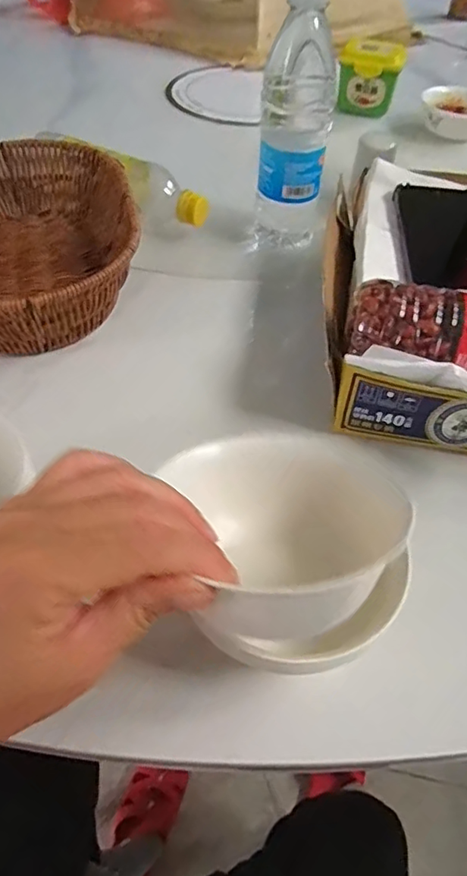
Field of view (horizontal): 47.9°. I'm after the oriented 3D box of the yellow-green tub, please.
[{"bbox_3d":[0.195,-0.512,0.753,0.084,0.081,0.046,9,51,5],"label":"yellow-green tub"}]

